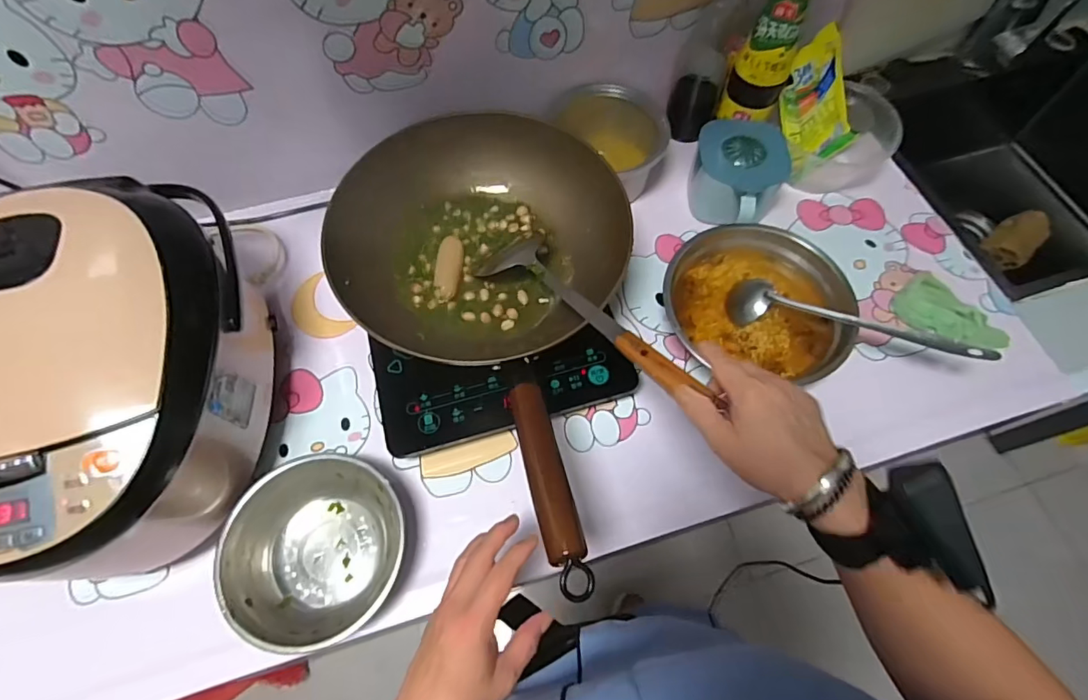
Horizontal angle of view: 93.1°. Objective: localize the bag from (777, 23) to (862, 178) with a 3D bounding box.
[{"bbox_3d":[0.364,-0.322,0.686,0.121,0.161,0.021,-42,37,-4],"label":"bag"}]

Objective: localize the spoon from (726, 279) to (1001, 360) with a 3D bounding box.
[{"bbox_3d":[0.342,-0.031,0.578,0.263,0.042,0.048,15,62,17],"label":"spoon"}]

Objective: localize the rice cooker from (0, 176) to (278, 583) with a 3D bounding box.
[{"bbox_3d":[-0.418,0.025,0.495,0.255,0.205,0.342,-4,63,-6],"label":"rice cooker"}]

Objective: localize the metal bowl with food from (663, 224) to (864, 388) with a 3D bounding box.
[{"bbox_3d":[0.247,-0.066,0.612,0.204,0.059,0.173,13,62,3],"label":"metal bowl with food"}]

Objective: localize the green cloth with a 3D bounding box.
[{"bbox_3d":[0.487,-0.038,0.623,0.065,0.025,0.117,-31,69,-18],"label":"green cloth"}]

